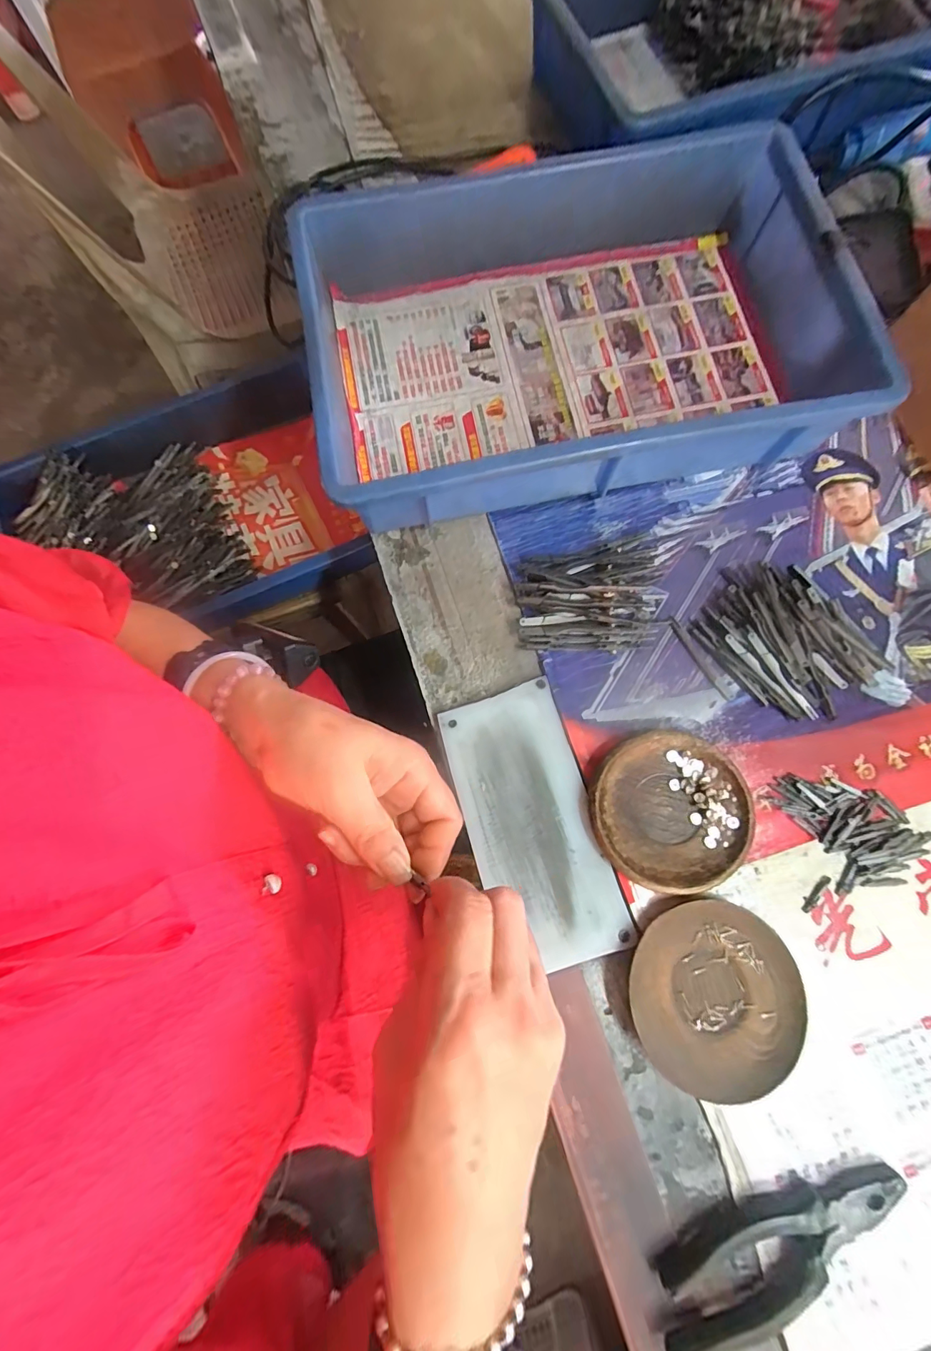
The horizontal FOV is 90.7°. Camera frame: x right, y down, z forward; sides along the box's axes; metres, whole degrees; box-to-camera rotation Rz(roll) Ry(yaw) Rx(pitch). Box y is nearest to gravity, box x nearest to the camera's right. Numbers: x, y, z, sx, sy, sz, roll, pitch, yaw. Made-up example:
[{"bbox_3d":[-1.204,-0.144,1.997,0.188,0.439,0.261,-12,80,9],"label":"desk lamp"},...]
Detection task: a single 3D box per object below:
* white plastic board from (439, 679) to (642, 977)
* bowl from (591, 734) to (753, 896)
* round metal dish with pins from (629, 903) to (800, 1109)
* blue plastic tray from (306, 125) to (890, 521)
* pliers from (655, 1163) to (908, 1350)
[{"bbox_3d":[0.049,0.108,0.342,0.092,0.004,0.194,-16,77,-7],"label":"white plastic board"},{"bbox_3d":[0.150,0.099,0.339,0.112,0.016,0.108,0,77,1],"label":"bowl"},{"bbox_3d":[0.170,0.216,0.312,0.110,0.017,0.114,0,77,1],"label":"round metal dish with pins"},{"bbox_3d":[0.090,-0.296,0.397,0.420,0.079,0.294,-10,77,-2],"label":"blue plastic tray"},{"bbox_3d":[0.193,0.351,0.283,0.169,0.017,0.051,-27,78,-5],"label":"pliers"}]

